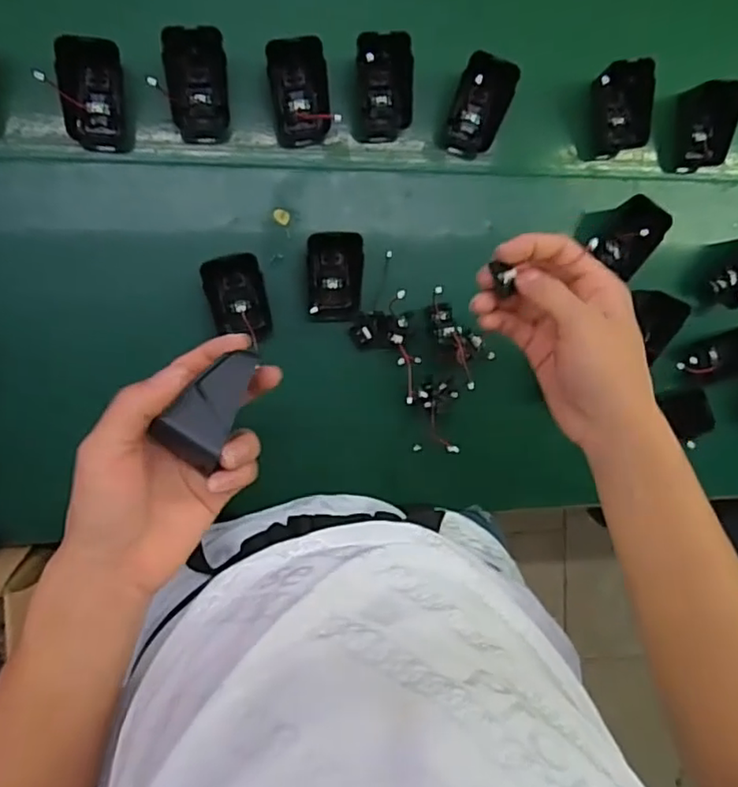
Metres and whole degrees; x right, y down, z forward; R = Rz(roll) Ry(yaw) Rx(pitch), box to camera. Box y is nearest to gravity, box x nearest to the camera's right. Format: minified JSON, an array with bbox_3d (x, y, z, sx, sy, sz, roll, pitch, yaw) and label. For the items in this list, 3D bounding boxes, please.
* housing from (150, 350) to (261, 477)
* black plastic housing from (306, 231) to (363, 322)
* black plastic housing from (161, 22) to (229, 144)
[{"bbox_3d":[-0.084,0.005,0.334,0.034,0.019,0.067,32,65,-8],"label":"housing"},{"bbox_3d":[-0.027,-0.095,0.497,0.046,0.038,0.070,-2,93,-8],"label":"black plastic housing"},{"bbox_3d":[-0.130,-0.235,0.474,0.047,0.040,0.068,-8,94,-7],"label":"black plastic housing"}]

